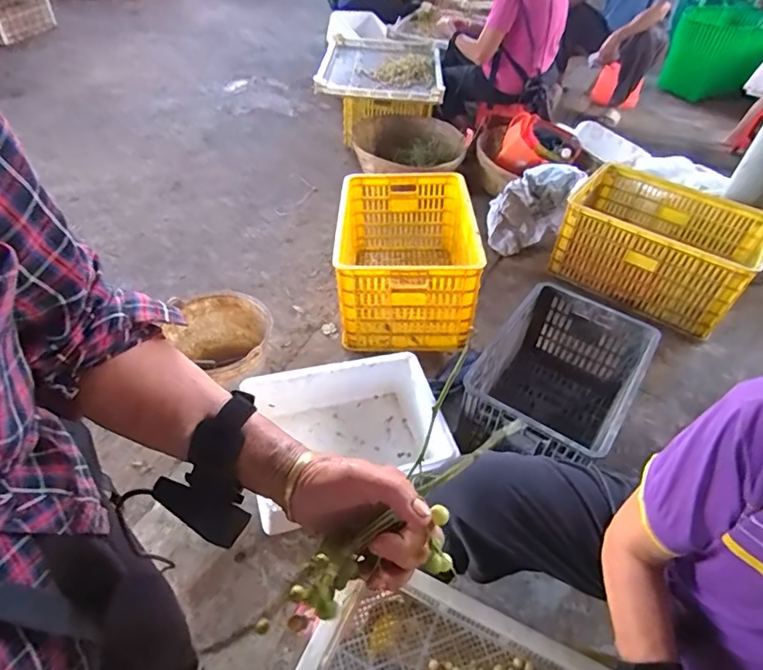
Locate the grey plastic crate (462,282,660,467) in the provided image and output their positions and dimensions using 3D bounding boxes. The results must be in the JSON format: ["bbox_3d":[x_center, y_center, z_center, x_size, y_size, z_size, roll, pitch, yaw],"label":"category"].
[{"bbox_3d":[0.444,0.152,1.312,0.357,0.316,0.495,32,51,23],"label":"grey plastic crate"}]

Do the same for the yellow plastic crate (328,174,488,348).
[{"bbox_3d":[0.073,-0.262,1.659,0.435,0.357,0.650,5,45,-1],"label":"yellow plastic crate"}]

